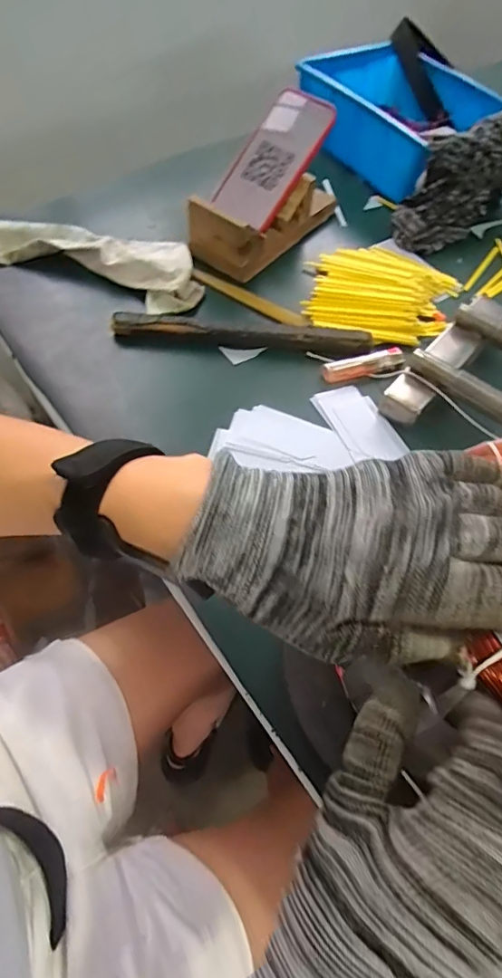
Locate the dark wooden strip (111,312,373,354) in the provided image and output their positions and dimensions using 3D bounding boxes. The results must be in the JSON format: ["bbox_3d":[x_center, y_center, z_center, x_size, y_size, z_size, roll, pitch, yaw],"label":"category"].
[{"bbox_3d":[-0.009,-0.160,0.522,0.257,0.012,0.029,3,57,-2],"label":"dark wooden strip"}]

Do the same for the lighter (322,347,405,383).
[{"bbox_3d":[0.117,-0.124,0.518,0.091,0.012,0.026,-21,61,-17],"label":"lighter"}]

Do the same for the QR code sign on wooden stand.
[{"bbox_3d":[0.013,-0.350,0.589,0.097,0.109,0.199,33,61,16],"label":"QR code sign on wooden stand"}]

